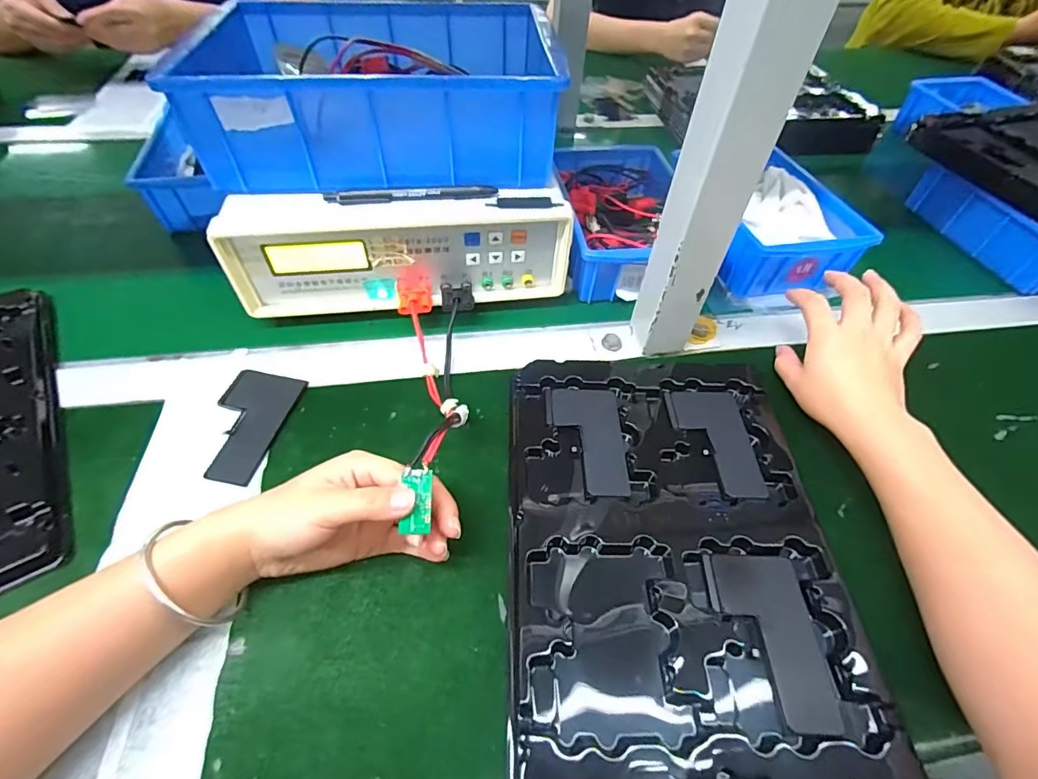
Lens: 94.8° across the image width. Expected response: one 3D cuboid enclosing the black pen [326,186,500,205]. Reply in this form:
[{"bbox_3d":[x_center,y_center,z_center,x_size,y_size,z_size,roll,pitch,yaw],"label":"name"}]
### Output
[{"bbox_3d":[-0.087,-0.159,0.395,0.137,0.014,0.012,-7,53,-8],"label":"black pen"}]

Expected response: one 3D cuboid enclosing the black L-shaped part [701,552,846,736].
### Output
[{"bbox_3d":[0.153,0.150,0.292,0.061,0.004,0.097,2,52,0],"label":"black L-shaped part"}]

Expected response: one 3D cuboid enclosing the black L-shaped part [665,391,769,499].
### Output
[{"bbox_3d":[0.156,0.041,0.378,0.057,0.004,0.097,-3,52,-3],"label":"black L-shaped part"}]

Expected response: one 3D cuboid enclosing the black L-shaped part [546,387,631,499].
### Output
[{"bbox_3d":[0.052,0.038,0.376,0.058,0.004,0.098,1,52,-1],"label":"black L-shaped part"}]

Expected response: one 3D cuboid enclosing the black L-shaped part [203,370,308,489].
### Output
[{"bbox_3d":[-0.216,0.026,0.374,0.061,0.006,0.095,10,52,7],"label":"black L-shaped part"}]

